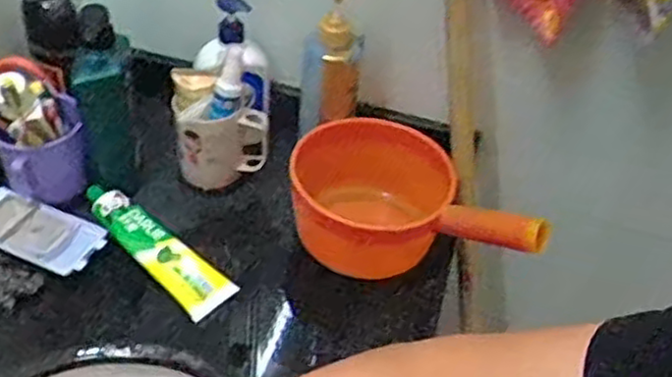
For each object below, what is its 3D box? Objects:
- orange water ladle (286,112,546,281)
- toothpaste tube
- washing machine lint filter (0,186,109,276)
[{"bbox_3d":[0.076,0.017,0.764,0.245,0.114,0.137,11,43,4],"label":"orange water ladle"},{"bbox_3d":[-0.188,0.058,0.746,0.195,0.030,0.049,34,49,26],"label":"toothpaste tube"},{"bbox_3d":[-0.316,0.041,0.747,0.148,0.012,0.067,20,44,14],"label":"washing machine lint filter"}]

